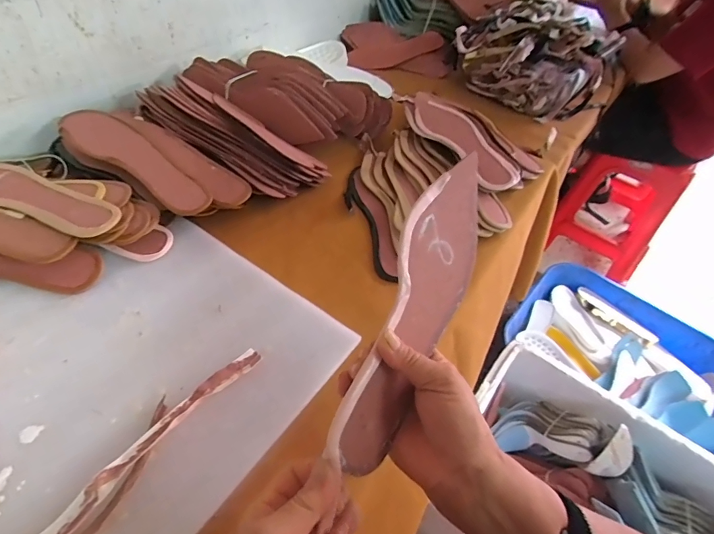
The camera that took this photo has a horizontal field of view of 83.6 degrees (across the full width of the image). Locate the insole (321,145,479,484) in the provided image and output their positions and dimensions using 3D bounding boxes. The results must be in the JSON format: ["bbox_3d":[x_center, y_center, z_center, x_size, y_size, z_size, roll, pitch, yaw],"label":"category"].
[{"bbox_3d":[0.052,0.027,0.305,0.067,0.006,0.247,30,73,-24],"label":"insole"}]

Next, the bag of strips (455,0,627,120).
[{"bbox_3d":[0.401,-0.491,0.924,0.306,0.152,0.292,21,49,11],"label":"bag of strips"}]

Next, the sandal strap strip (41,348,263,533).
[{"bbox_3d":[-0.209,0.185,0.283,0.023,0.010,0.364,31,52,19],"label":"sandal strap strip"}]

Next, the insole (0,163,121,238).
[{"bbox_3d":[-0.378,-0.084,0.450,0.239,0.011,0.074,14,49,6],"label":"insole"}]

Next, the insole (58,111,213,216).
[{"bbox_3d":[-0.285,-0.138,0.513,0.239,0.009,0.068,34,54,12],"label":"insole"}]

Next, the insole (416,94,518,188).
[{"bbox_3d":[0.162,-0.216,0.642,0.088,0.015,0.287,-20,54,-15],"label":"insole"}]

